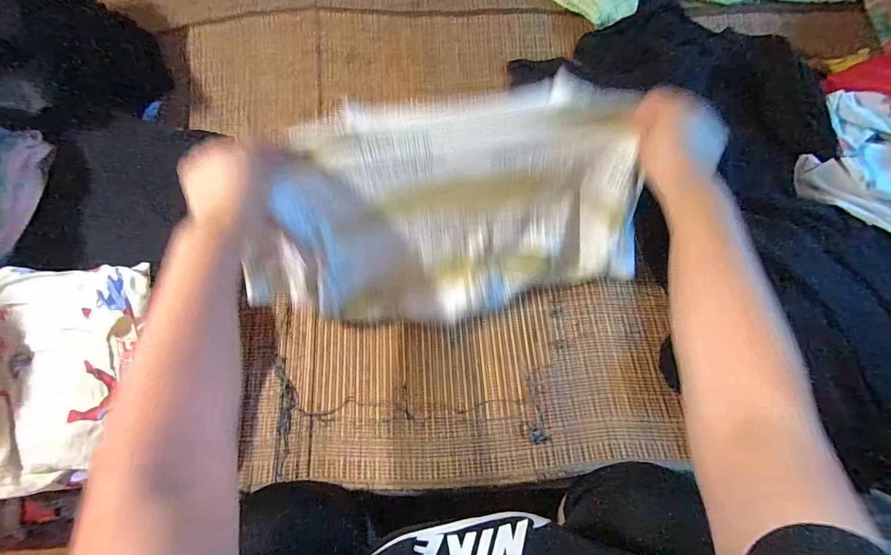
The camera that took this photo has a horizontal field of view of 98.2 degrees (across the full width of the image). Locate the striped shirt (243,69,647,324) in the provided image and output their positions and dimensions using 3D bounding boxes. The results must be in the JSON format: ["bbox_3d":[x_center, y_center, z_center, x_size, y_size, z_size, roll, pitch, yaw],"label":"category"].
[{"bbox_3d":[-0.003,-0.062,0.462,0.451,0.267,0.037,-10,30,-1],"label":"striped shirt"}]

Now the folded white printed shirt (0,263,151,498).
[{"bbox_3d":[-0.403,0.091,0.380,0.163,0.034,0.216,-1,73,0],"label":"folded white printed shirt"}]

